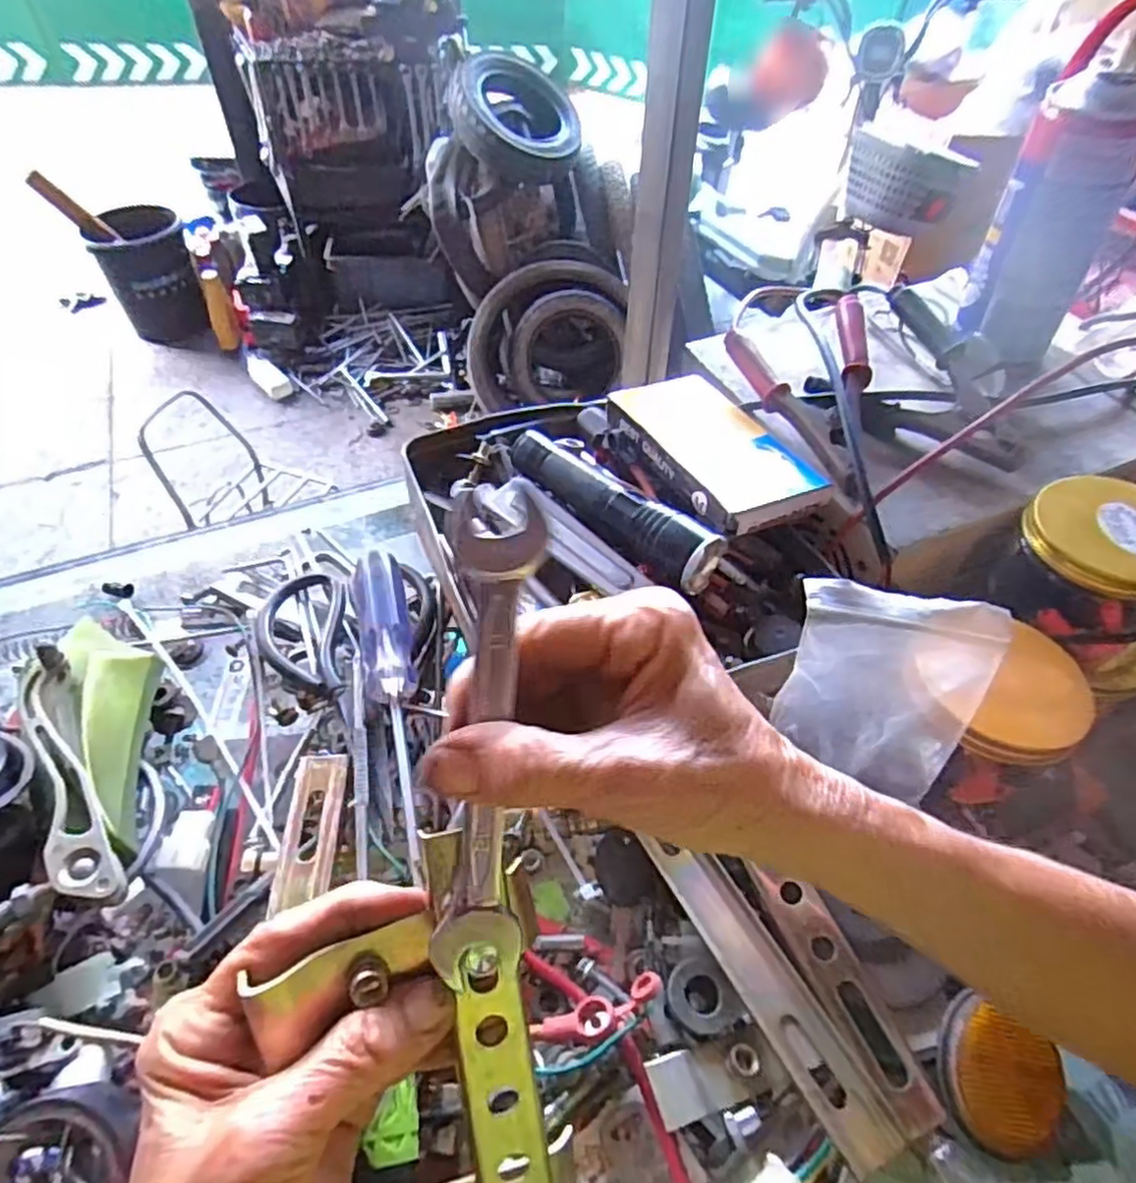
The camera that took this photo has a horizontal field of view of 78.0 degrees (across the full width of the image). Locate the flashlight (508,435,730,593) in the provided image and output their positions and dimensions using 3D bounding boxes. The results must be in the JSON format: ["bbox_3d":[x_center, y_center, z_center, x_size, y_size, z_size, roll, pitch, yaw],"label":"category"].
[{"bbox_3d":[0.021,-0.051,0.405,0.144,0.027,0.031,37,58,25],"label":"flashlight"}]

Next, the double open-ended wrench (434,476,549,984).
[{"bbox_3d":[-0.023,0.043,0.208,0.025,0.005,0.144,4,91,1],"label":"double open-ended wrench"}]

